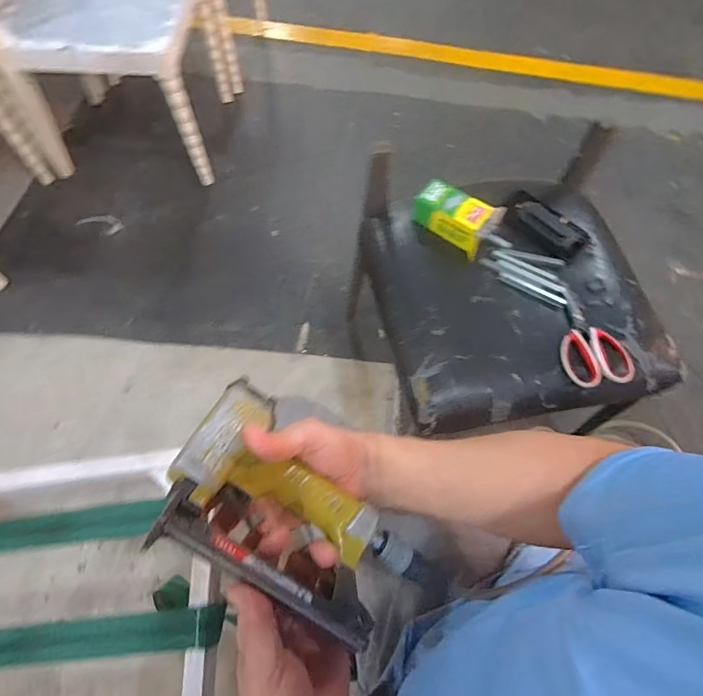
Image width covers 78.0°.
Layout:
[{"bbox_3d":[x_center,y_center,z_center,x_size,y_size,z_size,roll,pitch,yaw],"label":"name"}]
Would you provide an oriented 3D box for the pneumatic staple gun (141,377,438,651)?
[{"bbox_3d":[-0.055,0.145,0.346,0.222,0.049,0.132,49,46,-2],"label":"pneumatic staple gun"}]

